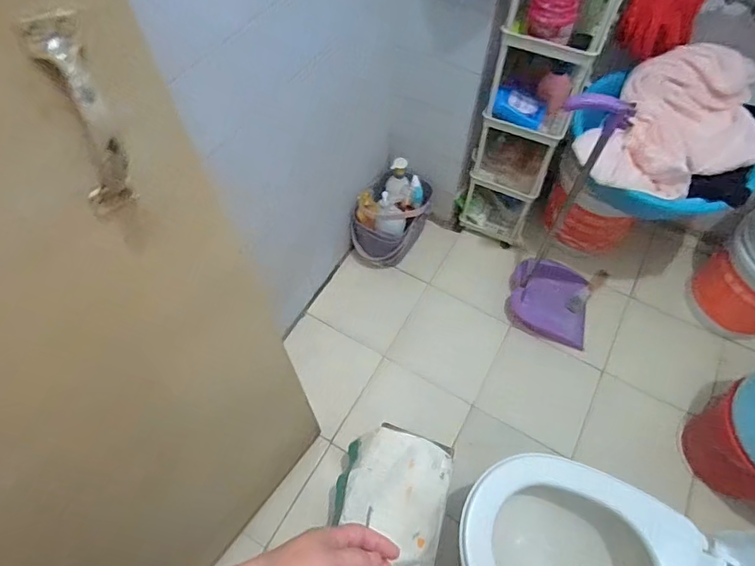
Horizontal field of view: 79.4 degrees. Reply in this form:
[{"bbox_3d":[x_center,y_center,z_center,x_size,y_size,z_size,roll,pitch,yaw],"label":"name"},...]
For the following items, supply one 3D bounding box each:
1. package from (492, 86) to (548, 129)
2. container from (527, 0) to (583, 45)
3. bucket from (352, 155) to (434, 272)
[{"bbox_3d":[0.361,-0.450,1.155,0.130,0.057,0.073,15,61,9],"label":"package"},{"bbox_3d":[0.369,-0.574,0.944,0.099,0.117,0.079,23,62,13],"label":"container"},{"bbox_3d":[0.042,-0.219,1.464,0.193,0.237,0.285,27,63,15],"label":"bucket"}]

